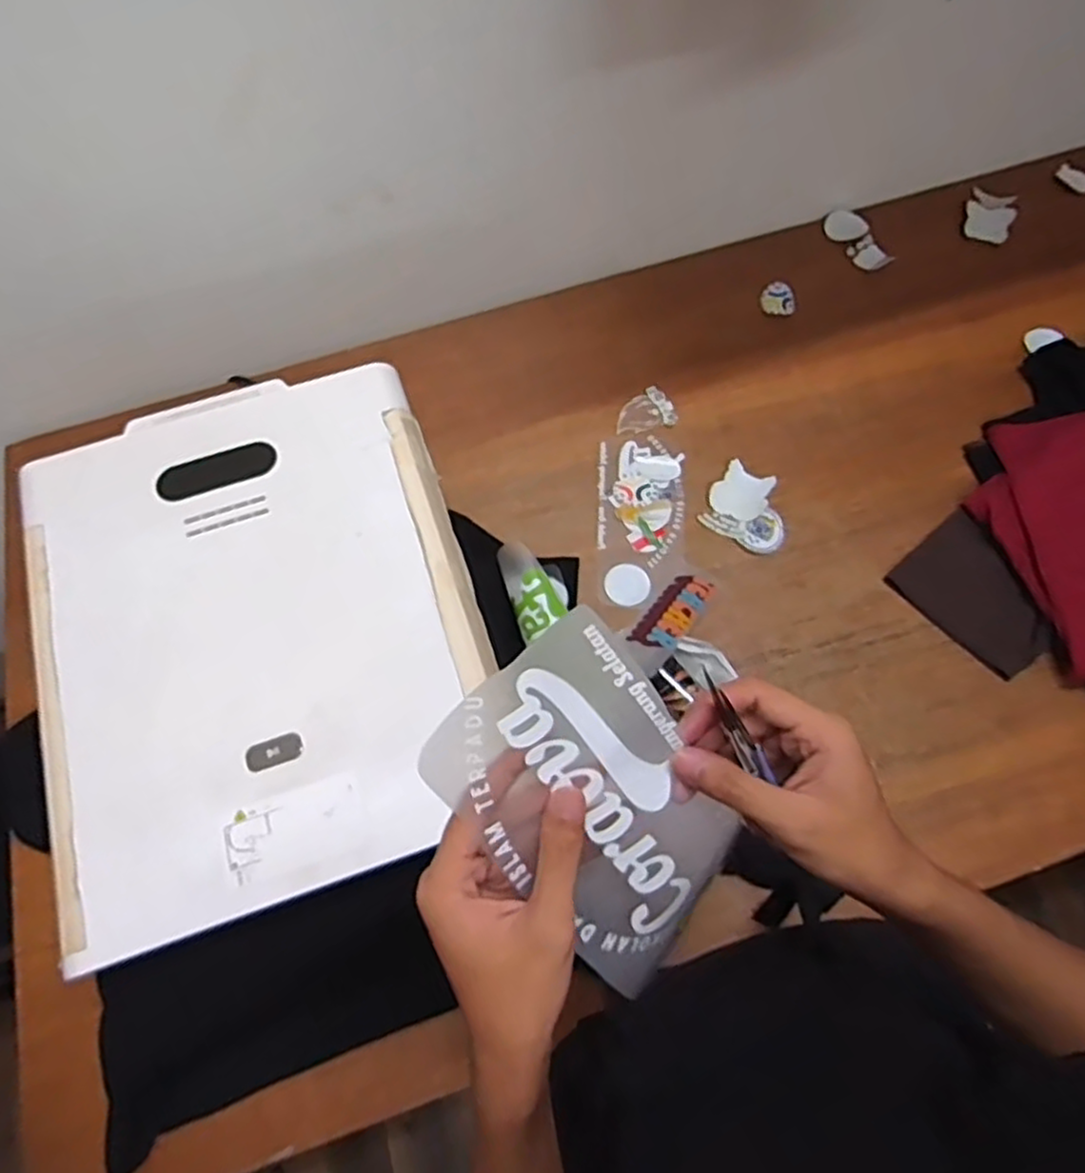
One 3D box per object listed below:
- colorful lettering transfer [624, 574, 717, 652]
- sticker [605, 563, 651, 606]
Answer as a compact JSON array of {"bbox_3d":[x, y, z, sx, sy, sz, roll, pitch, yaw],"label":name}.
[{"bbox_3d":[0.148,0.028,0.817,0.048,0.006,0.137,29,47,18],"label":"colorful lettering transfer"},{"bbox_3d":[0.102,-0.002,0.872,0.053,0.007,0.052,0,67,1],"label":"sticker"}]

